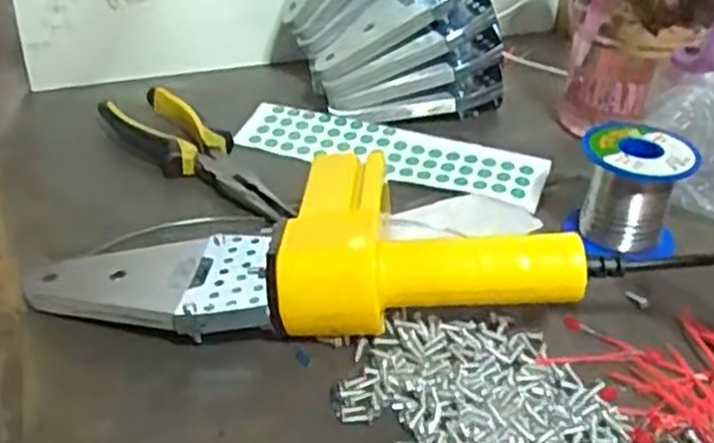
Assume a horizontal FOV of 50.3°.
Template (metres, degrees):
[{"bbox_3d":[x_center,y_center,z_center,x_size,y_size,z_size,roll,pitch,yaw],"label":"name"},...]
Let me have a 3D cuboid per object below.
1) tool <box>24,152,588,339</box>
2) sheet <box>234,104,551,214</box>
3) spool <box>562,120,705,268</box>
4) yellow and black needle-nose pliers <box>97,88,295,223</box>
[{"bbox_3d":[-0.031,0.013,0.397,0.270,0.055,0.107,0,34,-3],"label":"tool"},{"bbox_3d":[0.023,-0.049,0.538,0.213,0.010,0.058,15,50,18],"label":"sheet"},{"bbox_3d":[0.166,-0.022,0.461,0.062,0.059,0.062,20,38,24],"label":"spool"},{"bbox_3d":[-0.107,-0.049,0.510,0.168,0.027,0.048,30,43,35],"label":"yellow and black needle-nose pliers"}]

